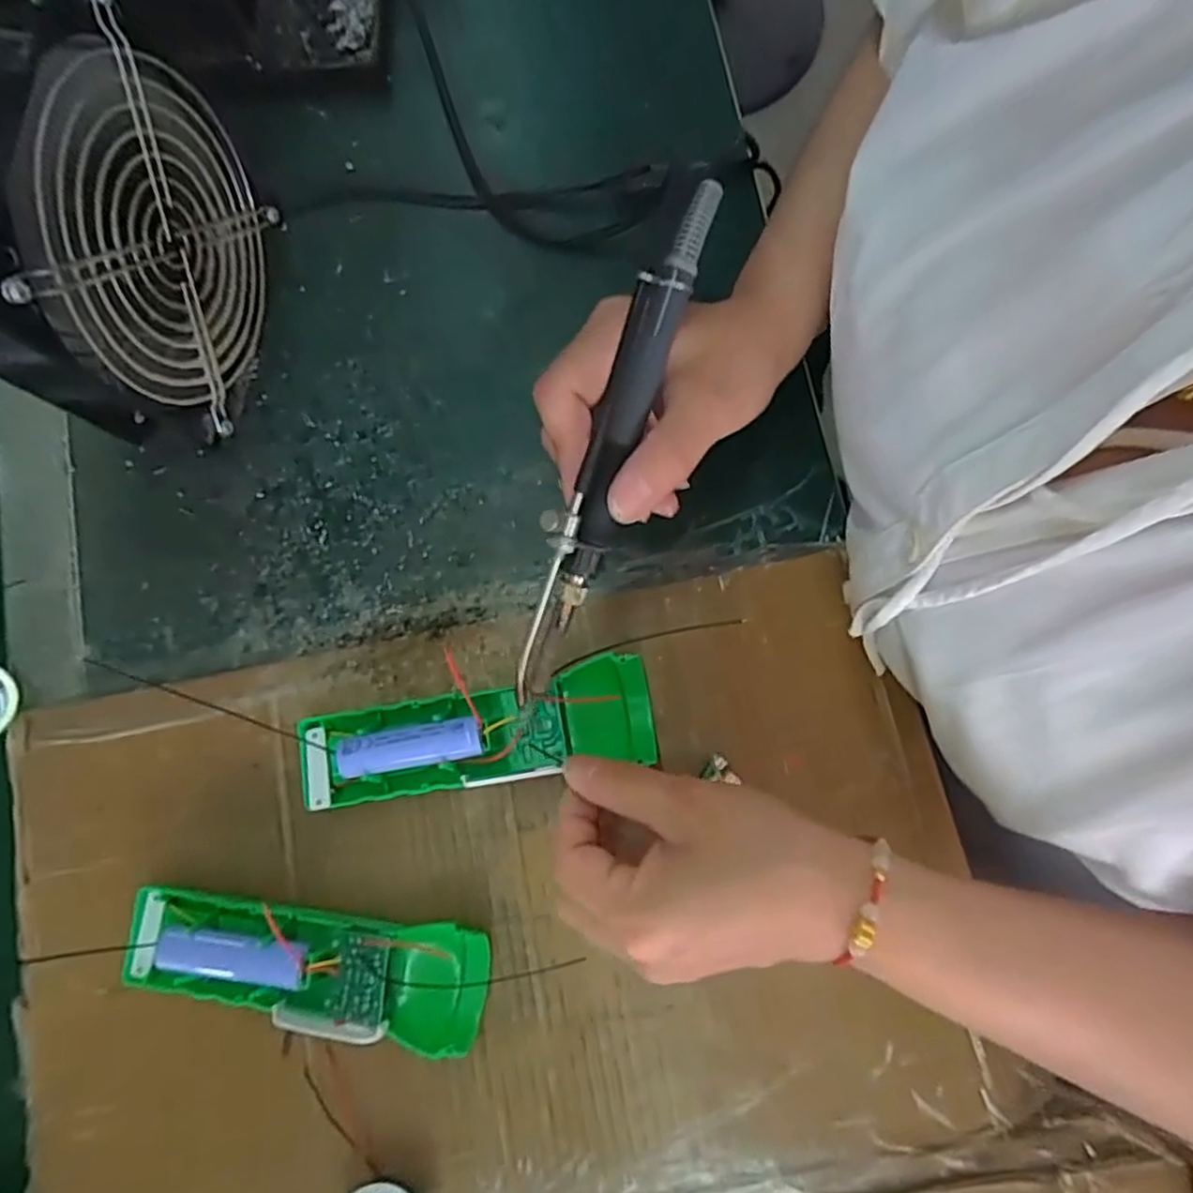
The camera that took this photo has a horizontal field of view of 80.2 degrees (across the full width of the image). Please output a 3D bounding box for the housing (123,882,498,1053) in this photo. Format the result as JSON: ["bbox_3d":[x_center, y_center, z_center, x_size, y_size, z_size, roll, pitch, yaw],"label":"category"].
[{"bbox_3d":[-0.124,0.157,0.306,0.155,0.030,0.047,7,82,6],"label":"housing"}]

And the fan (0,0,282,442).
[{"bbox_3d":[-0.201,-0.144,0.302,0.056,0.153,0.137,9,82,6],"label":"fan"}]

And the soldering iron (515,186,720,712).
[{"bbox_3d":[0.004,-0.052,0.259,0.020,0.027,0.194,21,101,4],"label":"soldering iron"}]

